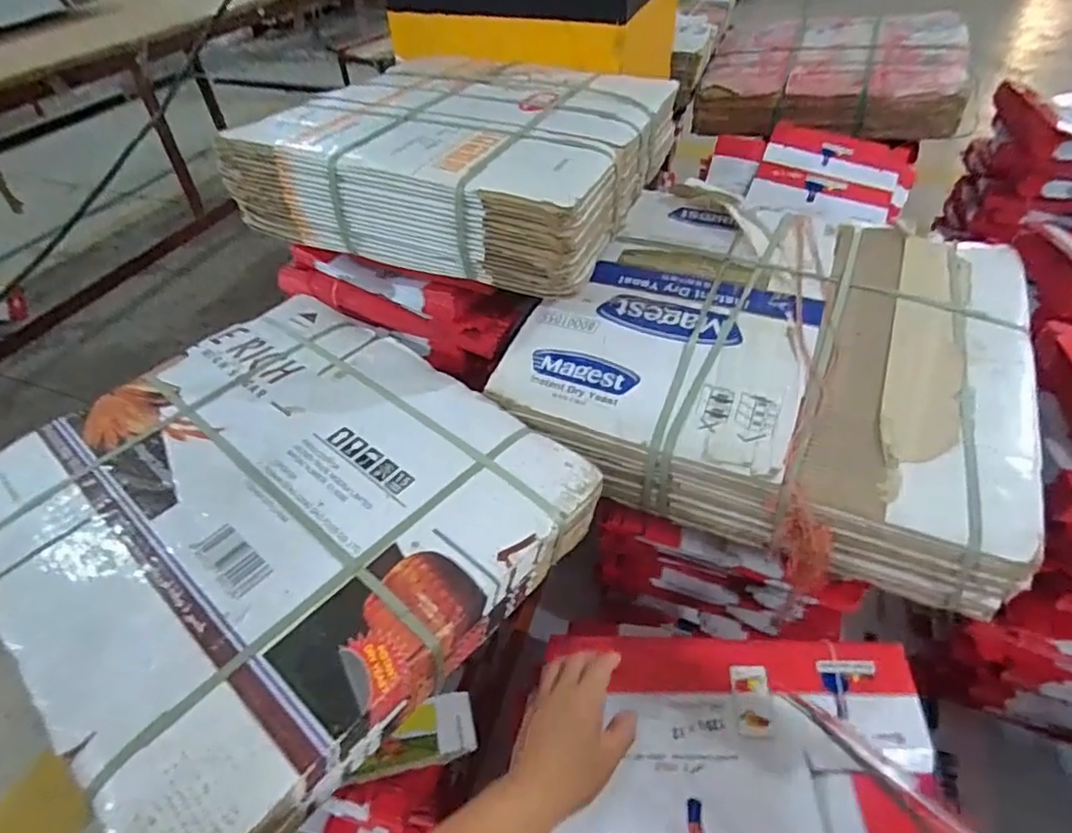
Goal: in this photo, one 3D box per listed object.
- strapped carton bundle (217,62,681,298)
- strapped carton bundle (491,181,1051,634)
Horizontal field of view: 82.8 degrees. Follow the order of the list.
[{"bbox_3d":[-0.076,-0.361,0.808,0.412,0.115,0.452,14,47,17],"label":"strapped carton bundle"},{"bbox_3d":[0.274,-0.073,0.720,0.502,0.127,0.447,17,48,19],"label":"strapped carton bundle"}]

